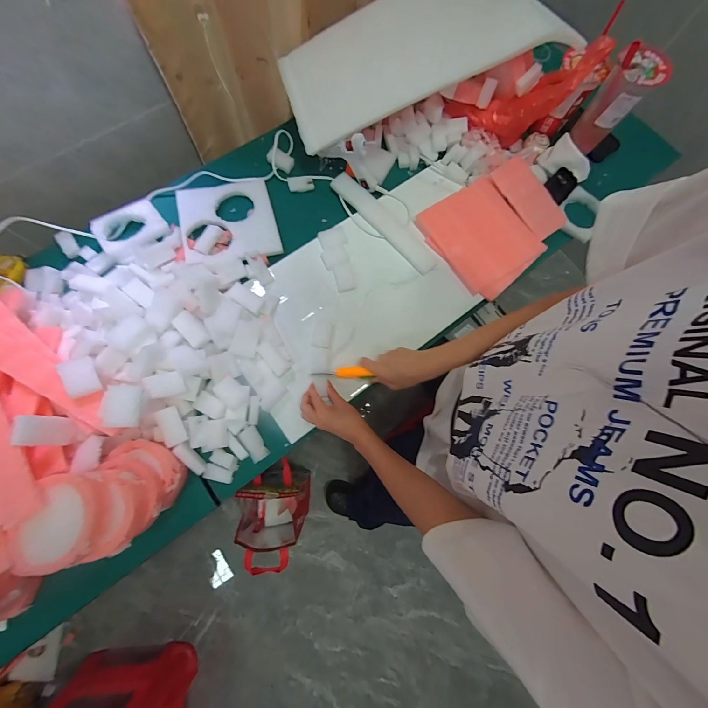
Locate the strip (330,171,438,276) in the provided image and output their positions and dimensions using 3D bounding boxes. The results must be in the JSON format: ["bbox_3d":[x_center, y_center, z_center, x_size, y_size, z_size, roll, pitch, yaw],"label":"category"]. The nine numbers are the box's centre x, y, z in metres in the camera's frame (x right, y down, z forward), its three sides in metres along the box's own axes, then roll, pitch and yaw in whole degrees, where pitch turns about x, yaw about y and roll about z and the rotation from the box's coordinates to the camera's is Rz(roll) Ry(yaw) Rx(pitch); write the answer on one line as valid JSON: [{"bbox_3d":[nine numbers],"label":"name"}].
[{"bbox_3d":[0.061,-0.268,0.601,0.049,0.018,0.270,-43,81,-10],"label":"strip"}]

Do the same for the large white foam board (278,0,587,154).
[{"bbox_3d":[0.114,-0.534,0.518,0.484,0.040,0.179,-18,93,7],"label":"large white foam board"}]

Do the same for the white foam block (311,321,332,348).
[{"bbox_3d":[-0.059,-0.036,0.554,0.032,0.006,0.048,8,76,1],"label":"white foam block"}]

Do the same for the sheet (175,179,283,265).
[{"bbox_3d":[-0.248,-0.264,0.587,0.177,0.018,0.183,-14,74,-11],"label":"sheet"}]

